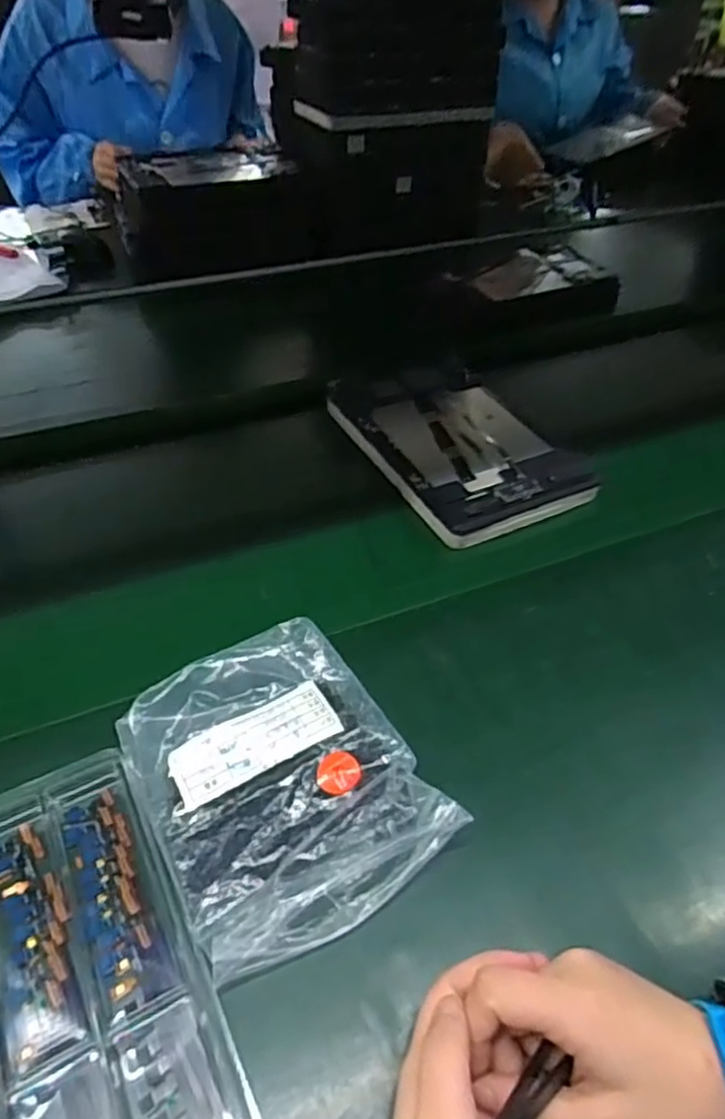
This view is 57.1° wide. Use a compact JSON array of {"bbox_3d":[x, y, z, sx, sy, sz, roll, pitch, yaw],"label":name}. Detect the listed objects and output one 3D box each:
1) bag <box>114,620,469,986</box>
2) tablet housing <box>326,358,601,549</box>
[{"bbox_3d":[-0.047,0.118,0.378,0.139,0.032,0.172,-23,49,-23],"label":"bag"},{"bbox_3d":[0.083,-0.116,0.634,0.159,0.021,0.255,-17,46,-21],"label":"tablet housing"}]

